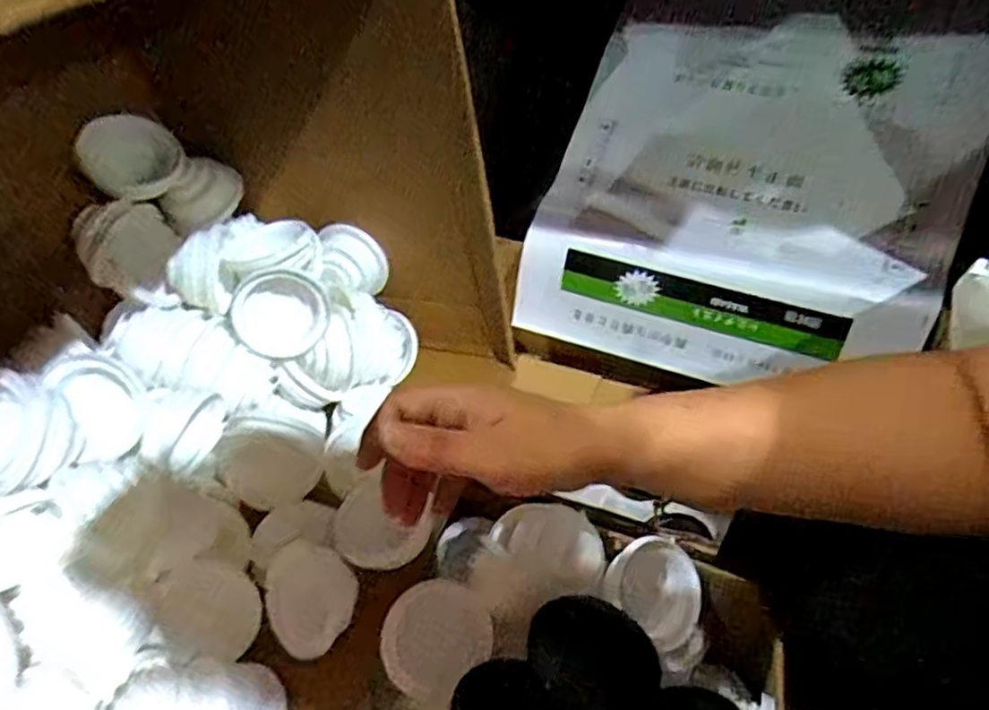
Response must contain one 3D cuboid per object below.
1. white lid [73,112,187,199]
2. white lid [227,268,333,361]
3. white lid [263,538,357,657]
[{"bbox_3d":[-0.317,-0.175,0.567,0.017,0.075,0.072,14,77,50],"label":"white lid"},{"bbox_3d":[-0.189,-0.034,0.576,0.079,0.093,0.031,-21,44,-15],"label":"white lid"},{"bbox_3d":[-0.144,0.183,0.494,0.076,0.006,0.072,36,82,15],"label":"white lid"}]

